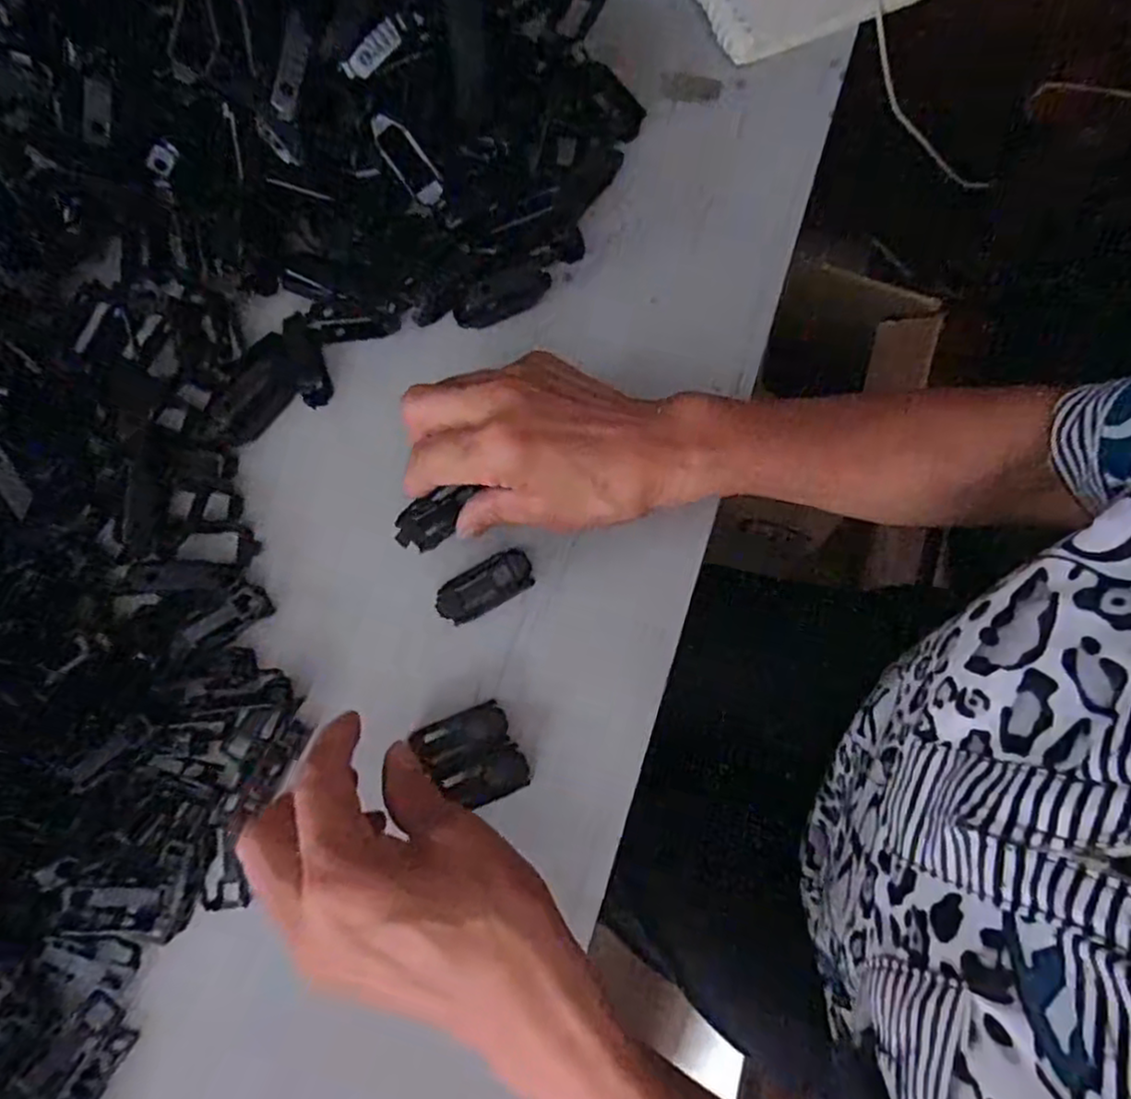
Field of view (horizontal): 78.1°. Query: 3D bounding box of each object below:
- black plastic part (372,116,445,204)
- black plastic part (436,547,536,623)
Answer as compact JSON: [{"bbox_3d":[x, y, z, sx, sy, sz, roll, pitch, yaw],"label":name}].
[{"bbox_3d":[-0.082,-0.202,0.361,0.016,0.011,0.046,-50,119,-12],"label":"black plastic part"},{"bbox_3d":[-0.041,0.019,0.351,0.050,0.008,0.021,-27,78,-8],"label":"black plastic part"}]

